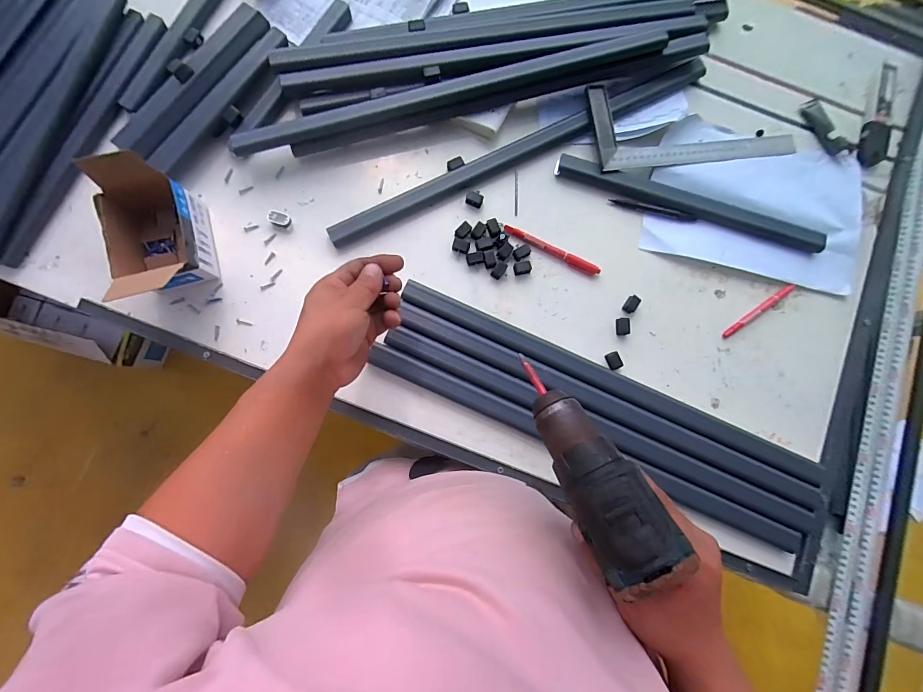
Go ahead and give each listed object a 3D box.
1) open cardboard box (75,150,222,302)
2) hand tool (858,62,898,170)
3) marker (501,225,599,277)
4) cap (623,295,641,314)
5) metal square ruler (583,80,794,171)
[{"bbox_3d":[-0.364,-0.139,0.467,0.091,0.074,0.168,-16,85,-4],"label":"open cardboard box"},{"bbox_3d":[0.595,-0.328,0.558,0.041,0.025,0.148,14,84,-1],"label":"hand tool"},{"bbox_3d":[0.121,-0.127,0.521,0.138,0.008,0.013,25,83,0],"label":"marker"},{"bbox_3d":[0.227,-0.055,0.520,0.017,0.007,0.025,33,84,1],"label":"cap"},{"bbox_3d":[0.320,-0.309,0.540,0.286,0.021,0.112,-7,84,-3],"label":"metal square ruler"}]

